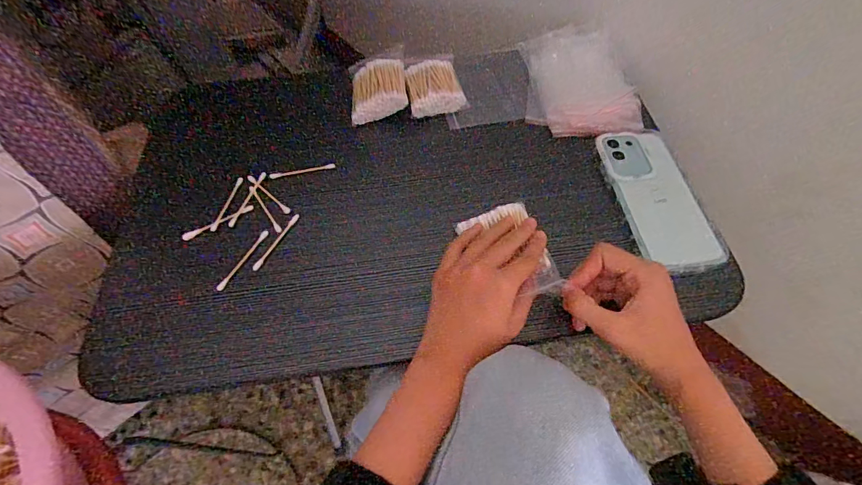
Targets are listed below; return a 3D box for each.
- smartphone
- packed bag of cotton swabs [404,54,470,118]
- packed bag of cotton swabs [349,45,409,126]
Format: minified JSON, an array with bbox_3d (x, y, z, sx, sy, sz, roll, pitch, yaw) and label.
[{"bbox_3d":[0.226,-0.050,0.402,0.077,0.006,0.162,-9,60,-1],"label":"smartphone"},{"bbox_3d":[0.003,-0.189,0.482,0.065,0.017,0.086,-13,60,-3],"label":"packed bag of cotton swabs"},{"bbox_3d":[-0.063,-0.188,0.483,0.065,0.029,0.091,-9,60,-1],"label":"packed bag of cotton swabs"}]

